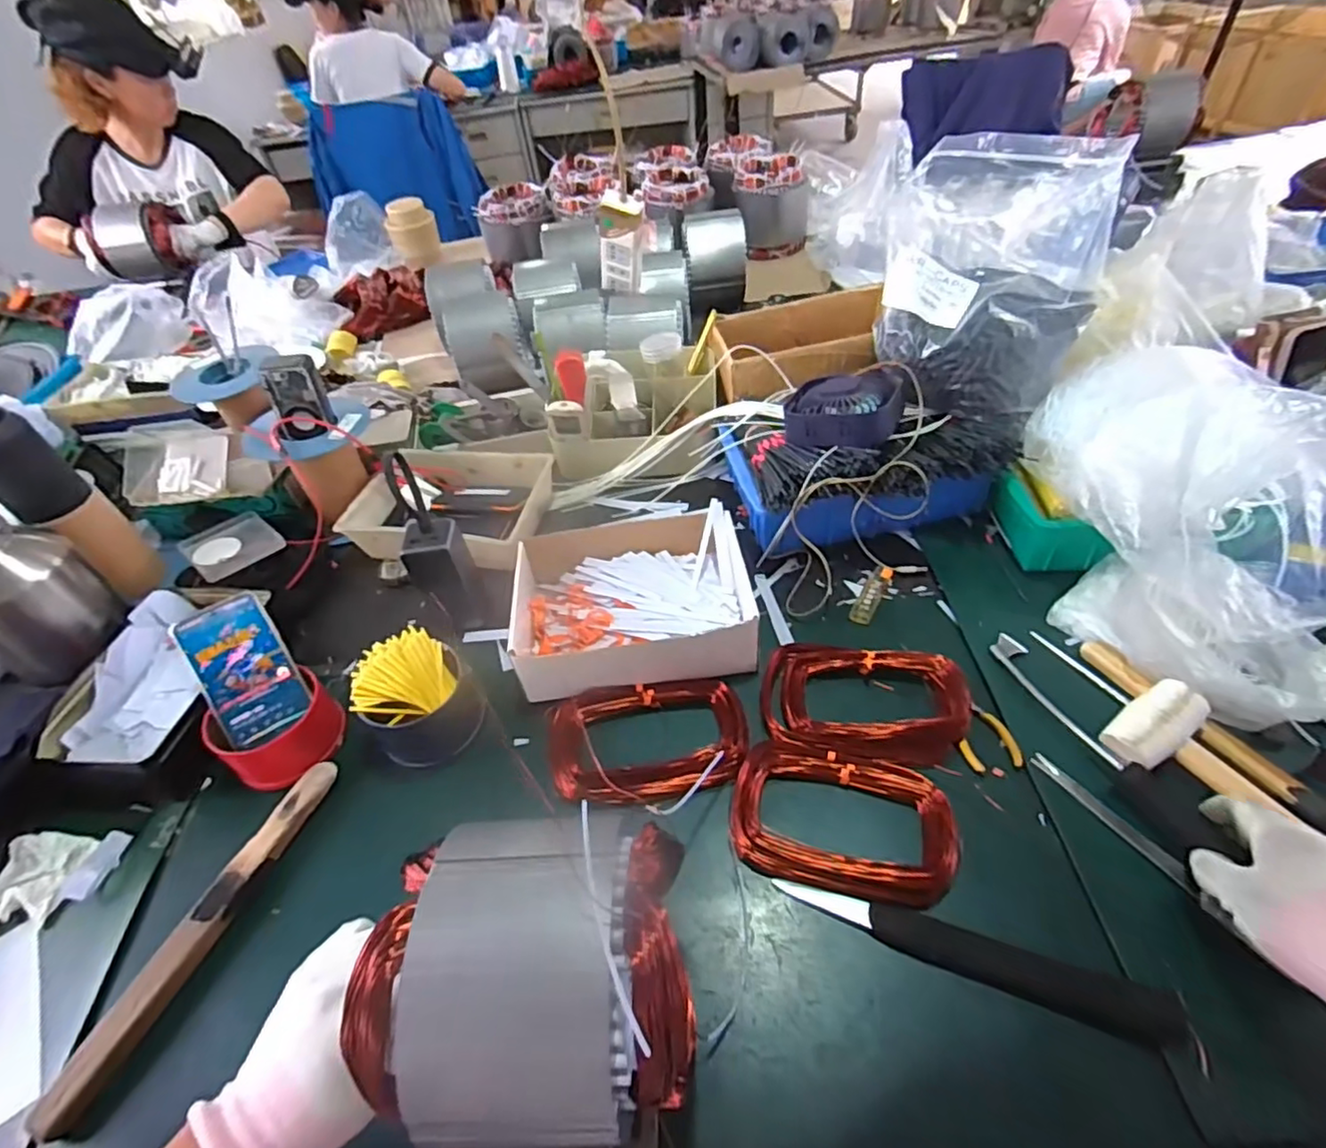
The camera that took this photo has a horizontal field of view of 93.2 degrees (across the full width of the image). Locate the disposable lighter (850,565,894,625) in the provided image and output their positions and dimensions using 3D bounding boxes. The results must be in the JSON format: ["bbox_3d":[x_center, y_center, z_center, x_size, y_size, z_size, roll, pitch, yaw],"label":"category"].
[{"bbox_3d":[0.229,0.021,0.691,0.025,0.013,0.086,20,53,23],"label":"disposable lighter"}]

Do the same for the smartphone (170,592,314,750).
[{"bbox_3d":[-0.403,0.093,0.606,0.079,0.010,0.136,-31,92,-21],"label":"smartphone"}]

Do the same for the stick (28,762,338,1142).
[{"bbox_3d":[-0.369,0.281,0.510,0.030,0.018,0.278,14,50,19],"label":"stick"}]

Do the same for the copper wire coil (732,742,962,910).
[{"bbox_3d":[0.149,0.202,0.524,0.175,0.019,0.114,8,49,15],"label":"copper wire coil"}]

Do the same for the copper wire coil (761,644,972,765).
[{"bbox_3d":[0.188,0.113,0.591,0.181,0.023,0.110,6,48,13],"label":"copper wire coil"}]

